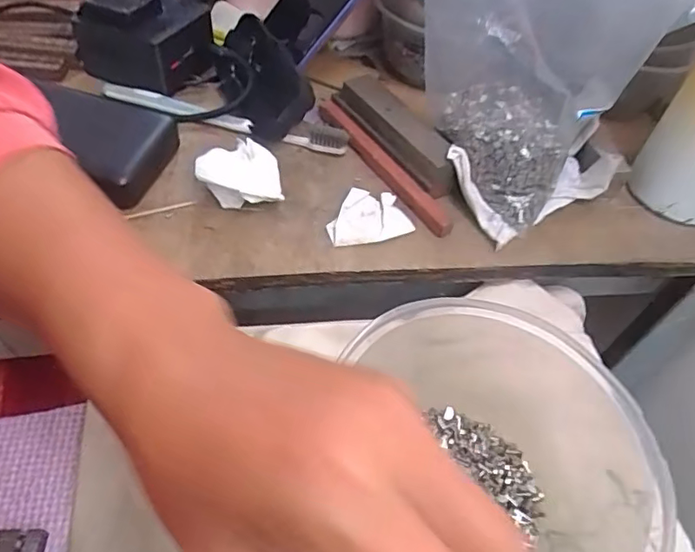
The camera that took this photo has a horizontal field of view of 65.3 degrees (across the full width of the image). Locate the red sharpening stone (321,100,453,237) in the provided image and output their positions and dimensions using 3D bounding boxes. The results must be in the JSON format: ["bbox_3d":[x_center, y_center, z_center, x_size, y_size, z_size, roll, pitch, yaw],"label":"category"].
[{"bbox_3d":[0.022,-0.081,0.382,0.016,0.008,0.150,-25,59,-25],"label":"red sharpening stone"}]

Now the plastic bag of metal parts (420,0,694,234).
[{"bbox_3d":[0.123,-0.155,0.359,0.129,0.148,0.186,-8,52,-12],"label":"plastic bag of metal parts"}]

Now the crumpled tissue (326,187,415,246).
[{"bbox_3d":[0.013,-0.040,0.350,0.053,0.009,0.039,-9,53,-15],"label":"crumpled tissue"}]

